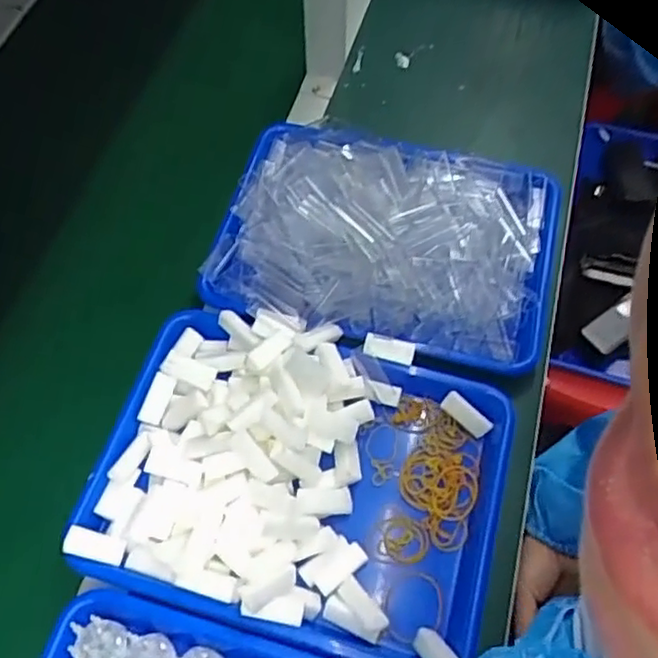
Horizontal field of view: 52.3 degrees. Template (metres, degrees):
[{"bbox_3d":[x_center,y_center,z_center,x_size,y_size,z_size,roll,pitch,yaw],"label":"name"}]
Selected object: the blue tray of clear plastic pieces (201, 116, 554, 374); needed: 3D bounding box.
[{"bbox_3d":[0.057,-0.099,0.657,0.322,0.086,0.233,12,61,8],"label":"blue tray of clear plastic pieces"}]

